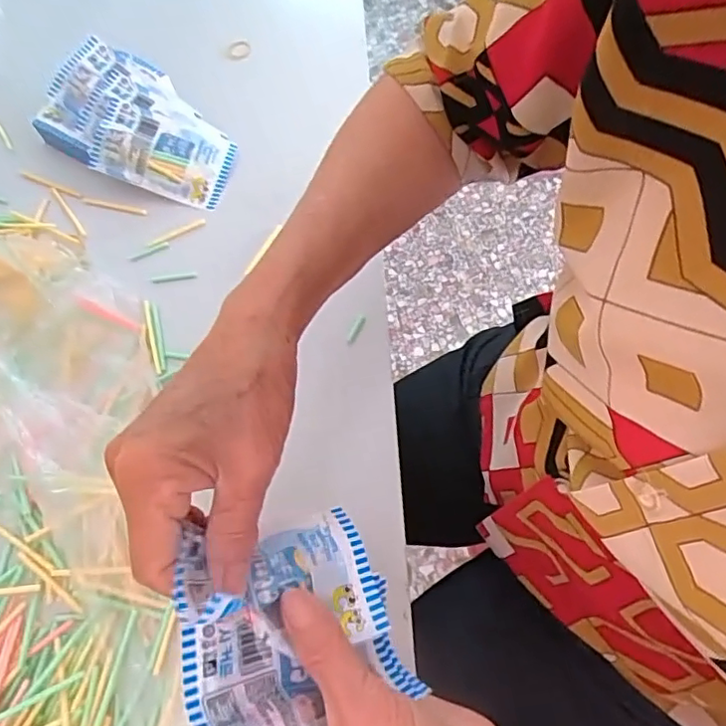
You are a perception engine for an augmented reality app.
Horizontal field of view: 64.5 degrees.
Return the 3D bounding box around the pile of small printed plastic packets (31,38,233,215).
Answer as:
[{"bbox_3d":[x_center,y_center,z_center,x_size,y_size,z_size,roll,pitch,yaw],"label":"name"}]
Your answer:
[{"bbox_3d":[-0.177,-0.192,0.461,0.157,0.049,0.102,31,70,12],"label":"pile of small printed plastic packets"}]

